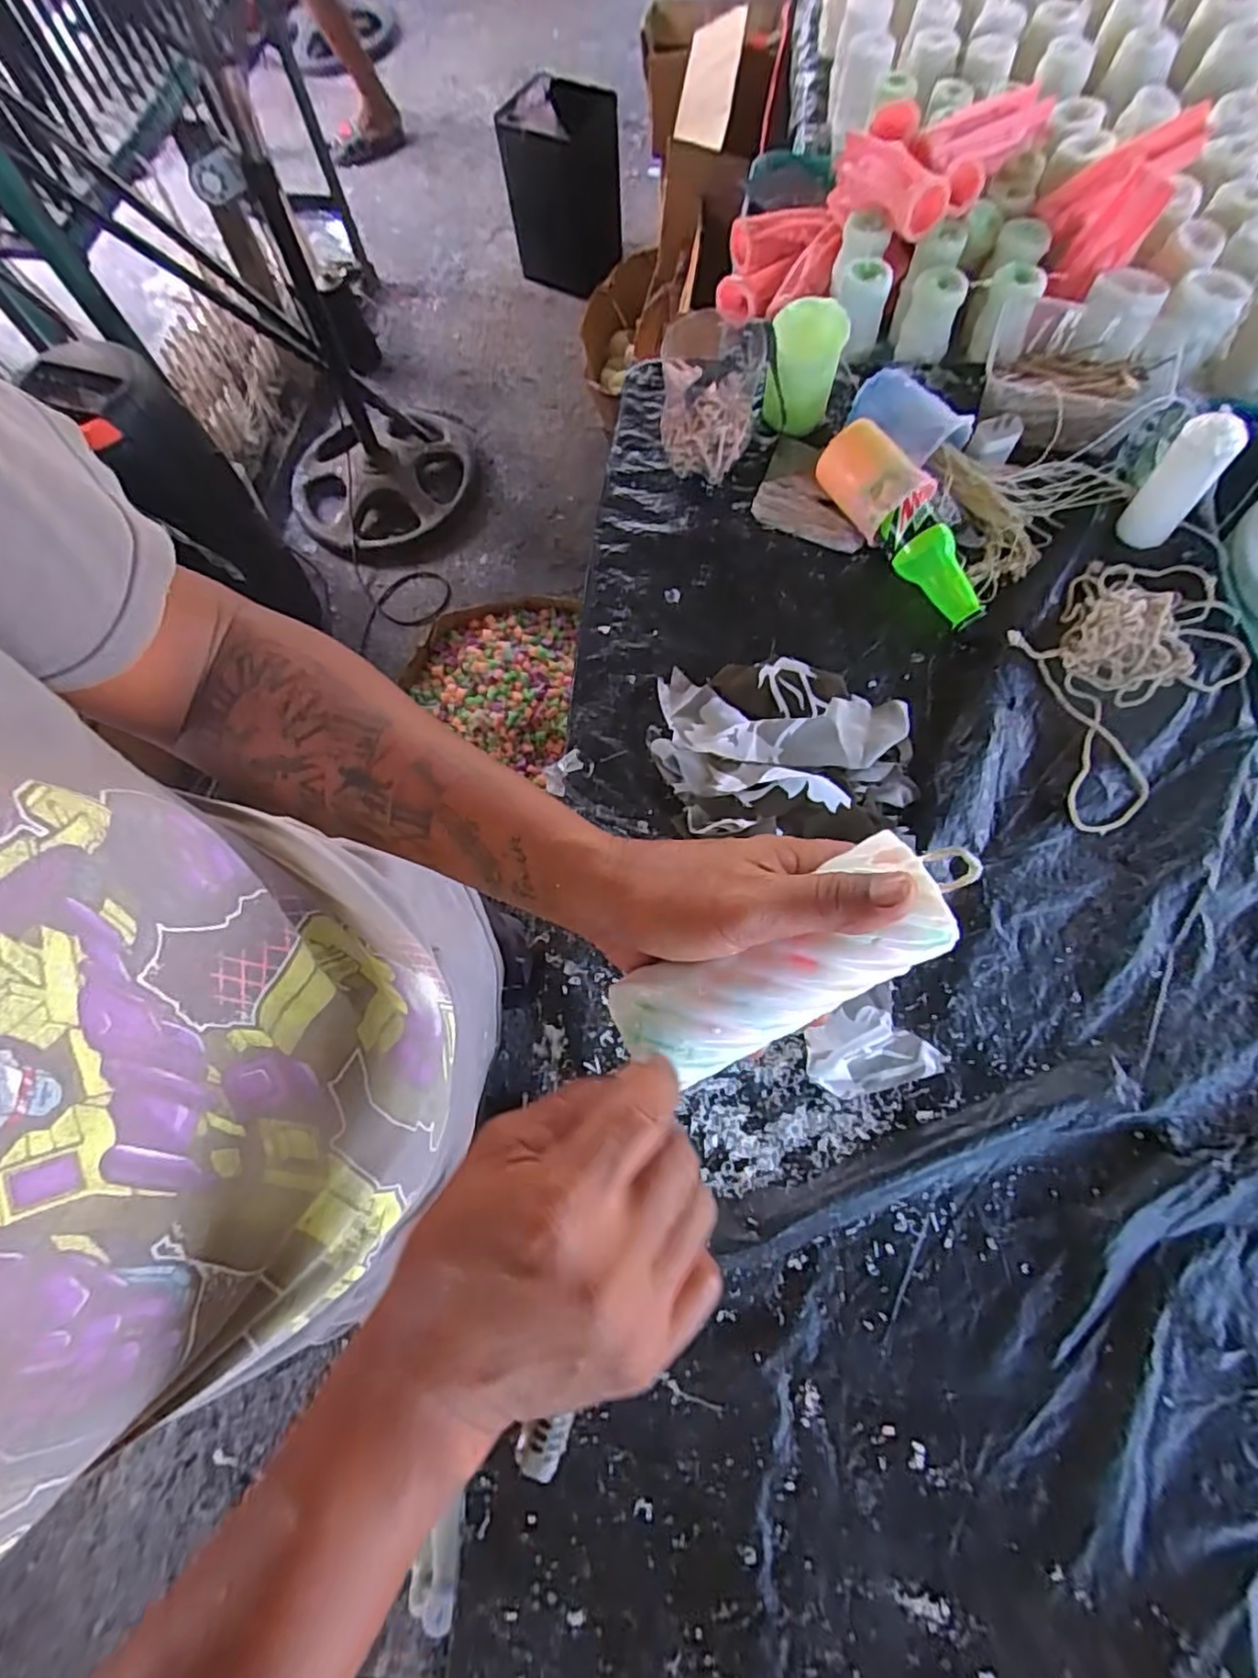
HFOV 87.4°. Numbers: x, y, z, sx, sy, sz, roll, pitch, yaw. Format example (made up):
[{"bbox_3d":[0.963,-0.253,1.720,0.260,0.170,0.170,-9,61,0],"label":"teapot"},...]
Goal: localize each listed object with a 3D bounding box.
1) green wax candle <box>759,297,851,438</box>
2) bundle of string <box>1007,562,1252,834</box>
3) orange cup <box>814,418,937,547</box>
[{"bbox_3d":[0.178,-0.474,0.672,0.065,0.106,0.071,18,73,9],"label":"green wax candle"},{"bbox_3d":[0.444,-0.159,0.585,0.166,0.046,0.283,41,77,15],"label":"bundle of string"},{"bbox_3d":[0.236,-0.347,0.646,0.062,0.075,0.102,-35,73,-9],"label":"orange cup"}]

